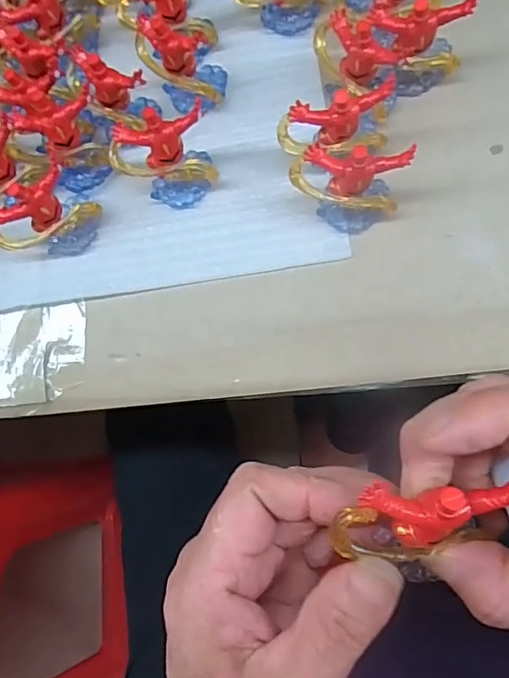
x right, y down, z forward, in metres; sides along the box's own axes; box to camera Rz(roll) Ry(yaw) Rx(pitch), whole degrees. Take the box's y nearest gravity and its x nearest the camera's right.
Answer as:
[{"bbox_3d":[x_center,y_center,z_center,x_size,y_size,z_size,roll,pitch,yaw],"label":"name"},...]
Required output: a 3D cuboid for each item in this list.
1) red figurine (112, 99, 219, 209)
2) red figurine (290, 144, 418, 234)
[{"bbox_3d":[-0.048,-0.093,0.282,0.052,0.046,0.034,-6,78,8],"label":"red figurine"},{"bbox_3d":[0.046,-0.075,0.266,0.055,0.049,0.029,8,80,11],"label":"red figurine"}]

